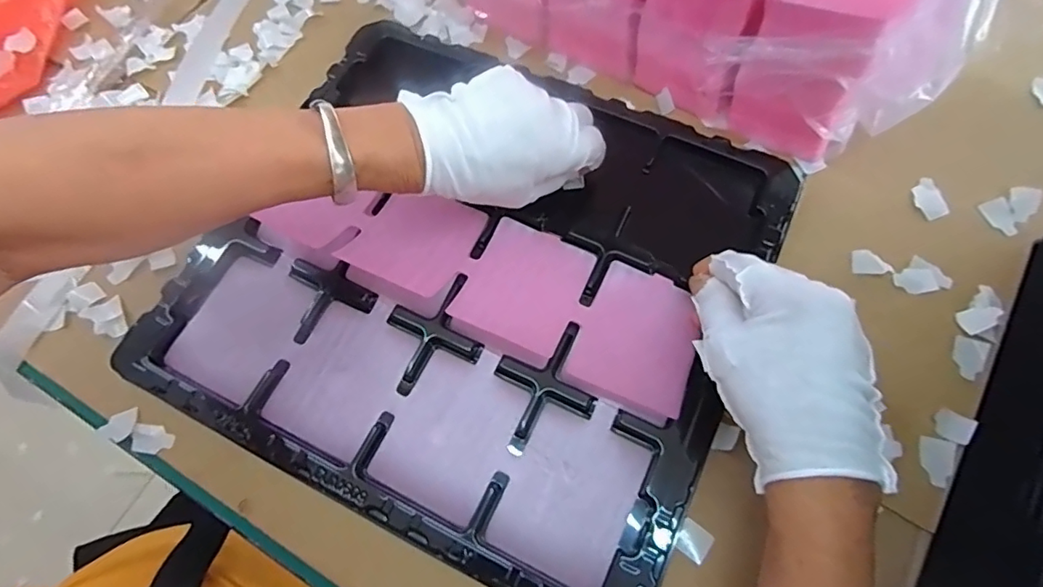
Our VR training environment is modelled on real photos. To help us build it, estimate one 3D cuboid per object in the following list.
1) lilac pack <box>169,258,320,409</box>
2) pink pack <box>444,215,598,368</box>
[{"bbox_3d":[-0.189,0.021,0.375,0.071,0.005,0.094,26,72,12],"label":"lilac pack"},{"bbox_3d":[0.001,-0.005,0.360,0.074,0.024,0.087,21,71,10],"label":"pink pack"}]

